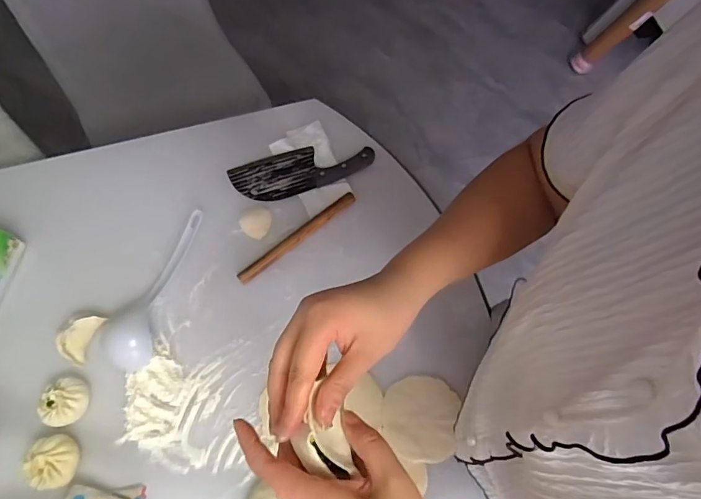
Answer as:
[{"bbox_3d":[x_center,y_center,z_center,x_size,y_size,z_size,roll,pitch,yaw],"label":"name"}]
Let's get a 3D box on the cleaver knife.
[{"bbox_3d":[-0.082,-0.139,0.789,0.243,0.019,0.086,-17,70,-9],"label":"cleaver knife"}]

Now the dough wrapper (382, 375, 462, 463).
[{"bbox_3d":[0.100,0.240,0.654,0.104,0.004,0.111,11,74,6],"label":"dough wrapper"}]

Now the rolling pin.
[{"bbox_3d":[-0.083,-0.023,0.738,0.229,0.017,0.023,-38,75,-16],"label":"rolling pin"}]

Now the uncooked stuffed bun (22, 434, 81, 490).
[{"bbox_3d":[-0.385,0.275,0.593,0.064,0.032,0.061,1,68,-2],"label":"uncooked stuffed bun"}]

